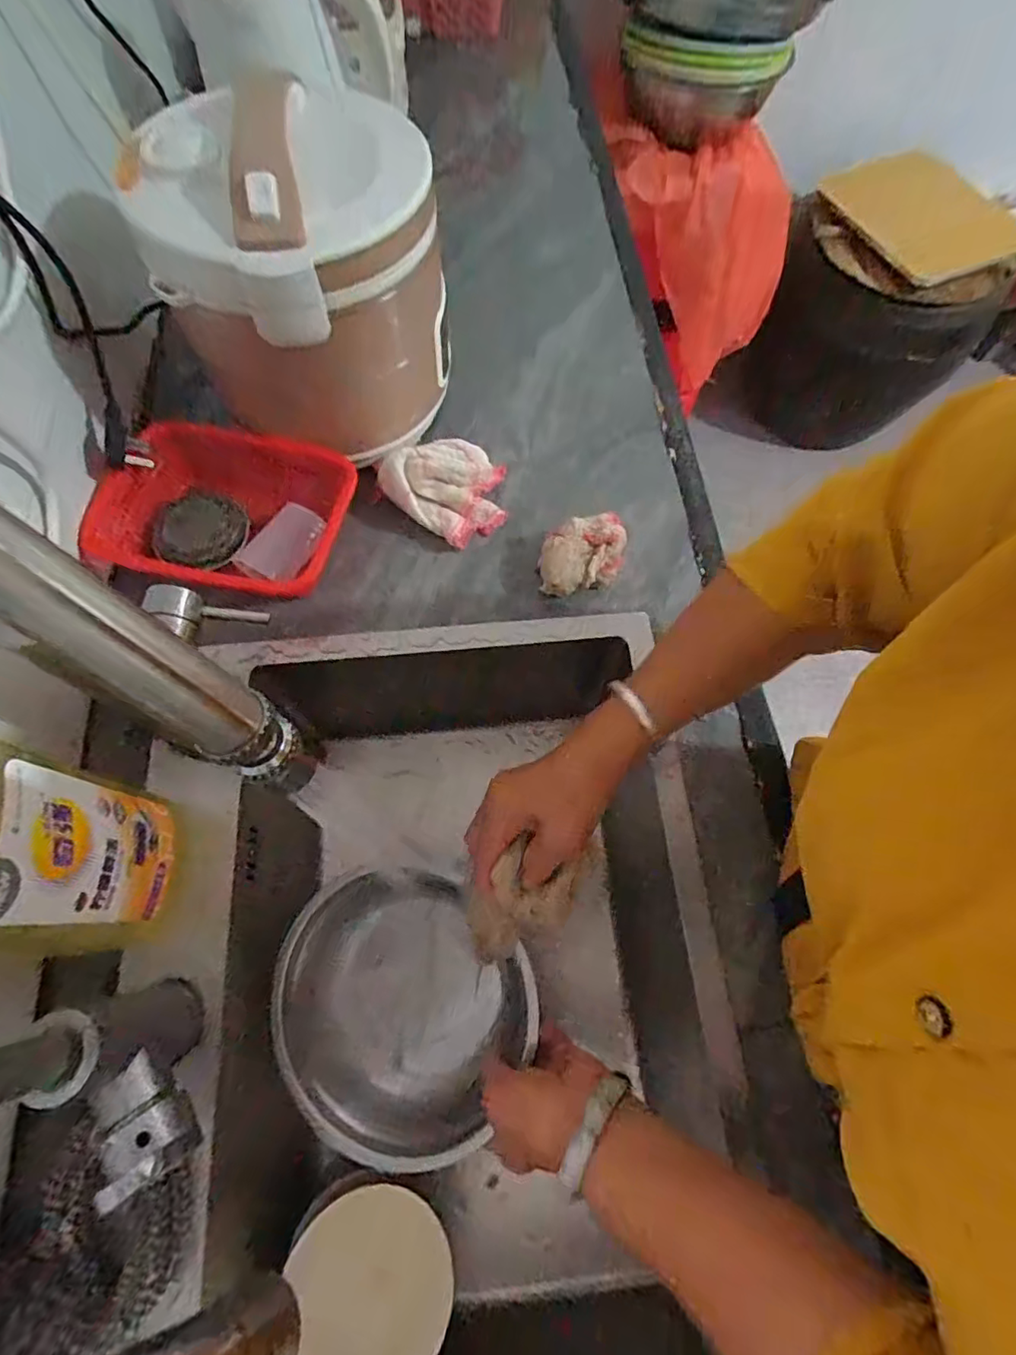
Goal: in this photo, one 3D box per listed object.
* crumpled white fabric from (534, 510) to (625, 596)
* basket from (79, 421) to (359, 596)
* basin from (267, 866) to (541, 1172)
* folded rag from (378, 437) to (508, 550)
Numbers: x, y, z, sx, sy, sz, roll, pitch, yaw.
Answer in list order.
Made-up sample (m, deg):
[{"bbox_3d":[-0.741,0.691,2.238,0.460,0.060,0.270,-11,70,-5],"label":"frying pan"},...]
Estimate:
[{"bbox_3d":[0.068,-0.110,0.532,0.084,0.049,0.058,-20,70,-11],"label":"crumpled white fabric"},{"bbox_3d":[-0.248,-0.145,0.515,0.197,0.066,0.137,7,67,0],"label":"basket"},{"bbox_3d":[-0.090,0.267,0.478,0.208,0.064,0.182,33,70,10],"label":"basin"},{"bbox_3d":[-0.061,-0.178,0.545,0.116,0.060,0.085,-2,68,-4],"label":"folded rag"}]

